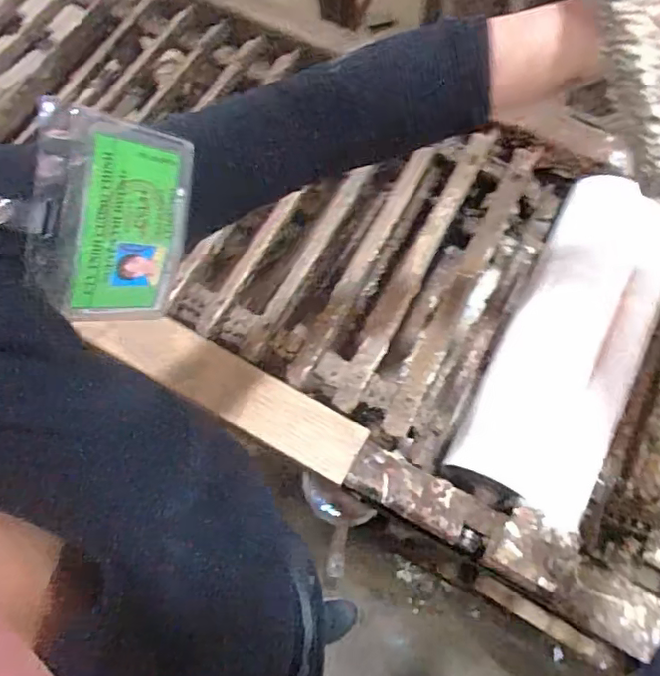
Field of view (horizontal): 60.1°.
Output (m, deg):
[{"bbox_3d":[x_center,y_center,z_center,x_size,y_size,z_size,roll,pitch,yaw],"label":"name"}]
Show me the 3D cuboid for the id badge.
[{"bbox_3d":[-0.108,-0.057,0.289,0.014,0.084,0.099,22,107,32],"label":"id badge"}]

